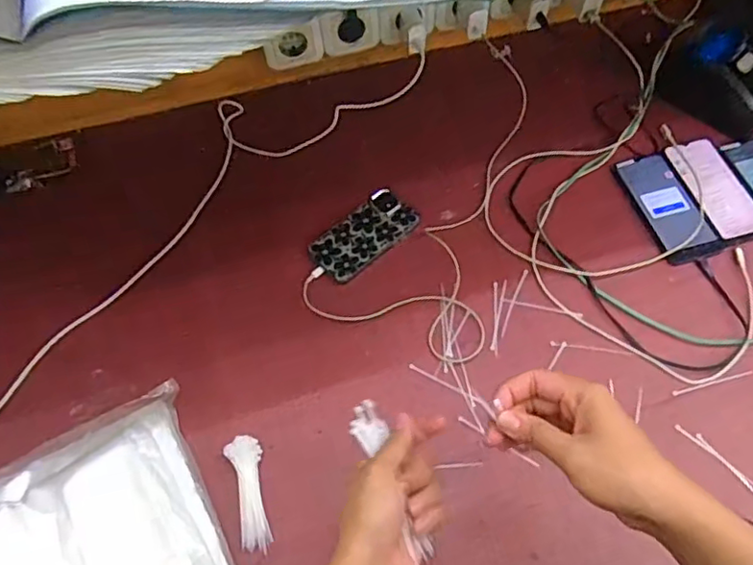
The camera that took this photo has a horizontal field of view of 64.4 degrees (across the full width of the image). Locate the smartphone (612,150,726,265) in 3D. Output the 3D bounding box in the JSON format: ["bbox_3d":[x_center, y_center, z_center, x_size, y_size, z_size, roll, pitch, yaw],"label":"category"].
[{"bbox_3d":[0.380,-0.107,0.786,0.078,0.009,0.177,-14,62,-7],"label":"smartphone"}]

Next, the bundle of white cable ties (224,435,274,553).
[{"bbox_3d":[-0.127,0.213,0.610,0.036,0.012,0.110,-9,65,-21],"label":"bundle of white cable ties"}]

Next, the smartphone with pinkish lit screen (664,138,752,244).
[{"bbox_3d":[0.448,-0.125,0.788,0.070,0.016,0.160,-19,65,-4],"label":"smartphone with pinkish lit screen"}]

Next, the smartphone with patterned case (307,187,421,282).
[{"bbox_3d":[-0.015,-0.063,0.773,0.144,0.008,0.072,-41,68,-19],"label":"smartphone with patterned case"}]

